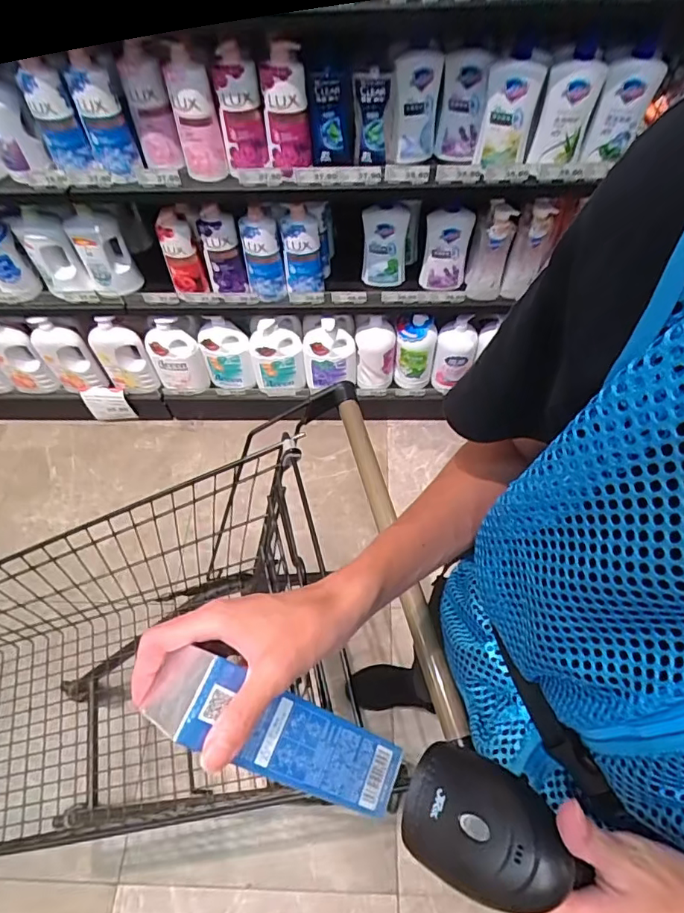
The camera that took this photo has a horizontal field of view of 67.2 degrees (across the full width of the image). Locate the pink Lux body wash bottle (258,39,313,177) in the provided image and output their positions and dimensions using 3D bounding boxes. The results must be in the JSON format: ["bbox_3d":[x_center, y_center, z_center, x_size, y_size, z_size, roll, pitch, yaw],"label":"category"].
[{"bbox_3d":[-0.108,-0.669,0.996,0.082,0.229,0.058,-3,58,0],"label":"pink Lux body wash bottle"}]

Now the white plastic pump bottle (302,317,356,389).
[{"bbox_3d":[-0.037,-0.302,1.526,0.149,0.219,0.061,-12,58,-5],"label":"white plastic pump bottle"}]

